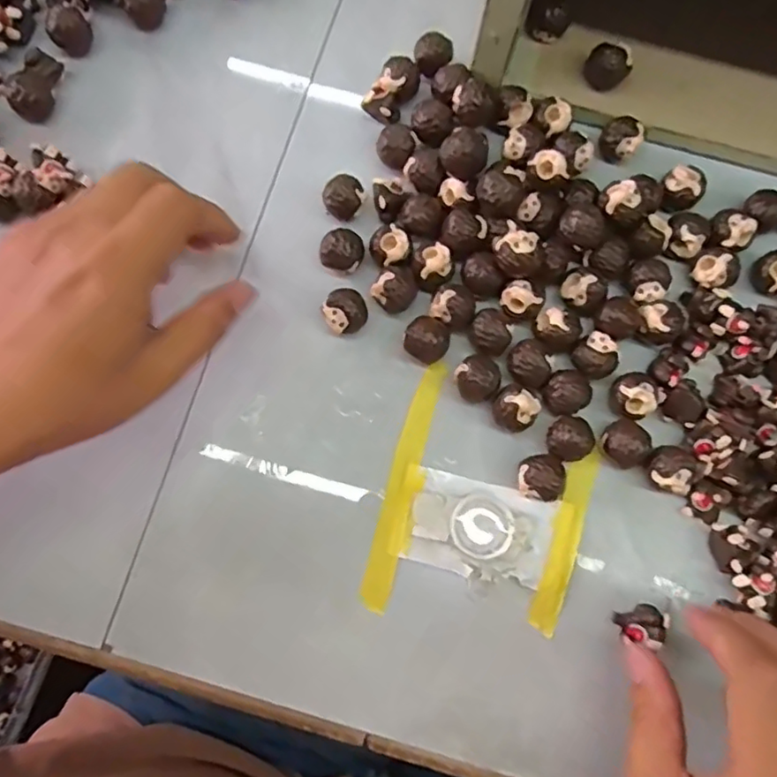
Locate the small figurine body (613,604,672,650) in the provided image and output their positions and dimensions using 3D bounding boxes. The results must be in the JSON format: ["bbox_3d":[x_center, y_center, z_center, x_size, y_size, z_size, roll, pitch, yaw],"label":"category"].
[{"bbox_3d":[0.128,0.119,0.305,0.020,0.016,0.019,17,79,3],"label":"small figurine body"}]

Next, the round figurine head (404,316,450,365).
[{"bbox_3d":[0.022,-0.027,0.333,0.024,0.021,0.025,0,78,-1],"label":"round figurine head"}]

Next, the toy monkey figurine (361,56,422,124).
[{"bbox_3d":[0.003,-0.181,0.370,0.021,0.027,0.040,31,80,5],"label":"toy monkey figurine"}]

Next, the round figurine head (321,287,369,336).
[{"bbox_3d":[-0.024,-0.043,0.334,0.024,0.017,0.024,0,78,-1],"label":"round figurine head"}]

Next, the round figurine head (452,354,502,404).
[{"bbox_3d":[0.049,-0.004,0.330,0.025,0.024,0.024,0,78,-1],"label":"round figurine head"}]

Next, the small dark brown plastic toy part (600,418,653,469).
[{"bbox_3d":[0.126,0.030,0.324,0.025,0.024,0.025,0,78,-1],"label":"small dark brown plastic toy part"}]

